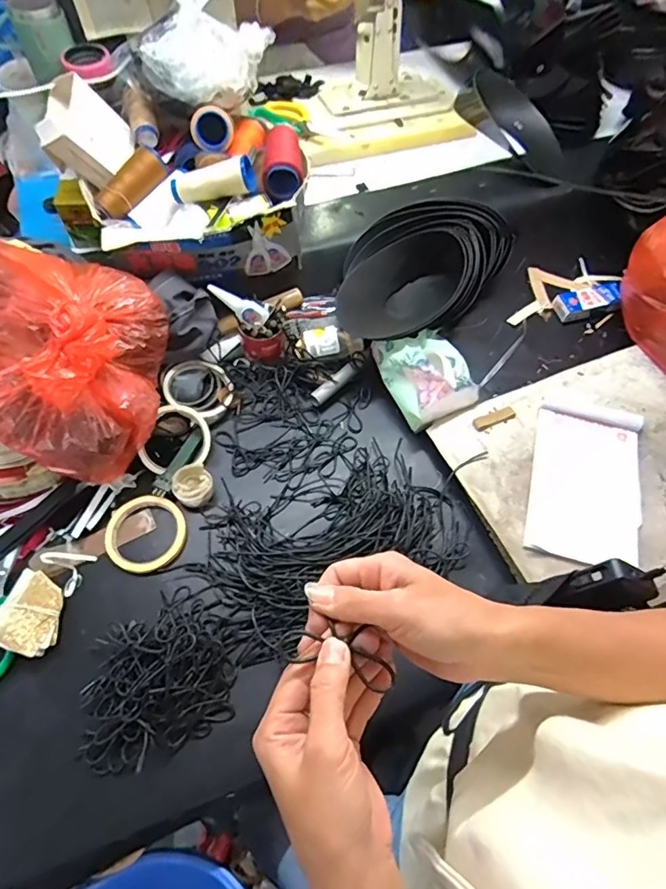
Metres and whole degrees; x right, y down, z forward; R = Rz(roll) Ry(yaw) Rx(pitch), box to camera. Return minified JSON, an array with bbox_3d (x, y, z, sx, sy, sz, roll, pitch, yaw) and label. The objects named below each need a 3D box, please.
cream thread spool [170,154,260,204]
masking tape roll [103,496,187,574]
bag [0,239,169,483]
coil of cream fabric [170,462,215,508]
[{"bbox_3d":[-0.150,-0.329,0.654,0.106,0.038,0.035,-9,62,8],"label":"cream thread spool"},{"bbox_3d":[-0.228,0.108,0.634,0.093,0.012,0.093,1,62,-1],"label":"masking tape roll"},{"bbox_3d":[-0.328,-0.096,0.611,0.248,0.156,0.221,11,62,4],"label":"bag"},{"bbox_3d":[-0.175,0.054,0.653,0.048,0.030,0.049,1,62,-1],"label":"coil of cream fabric"}]

